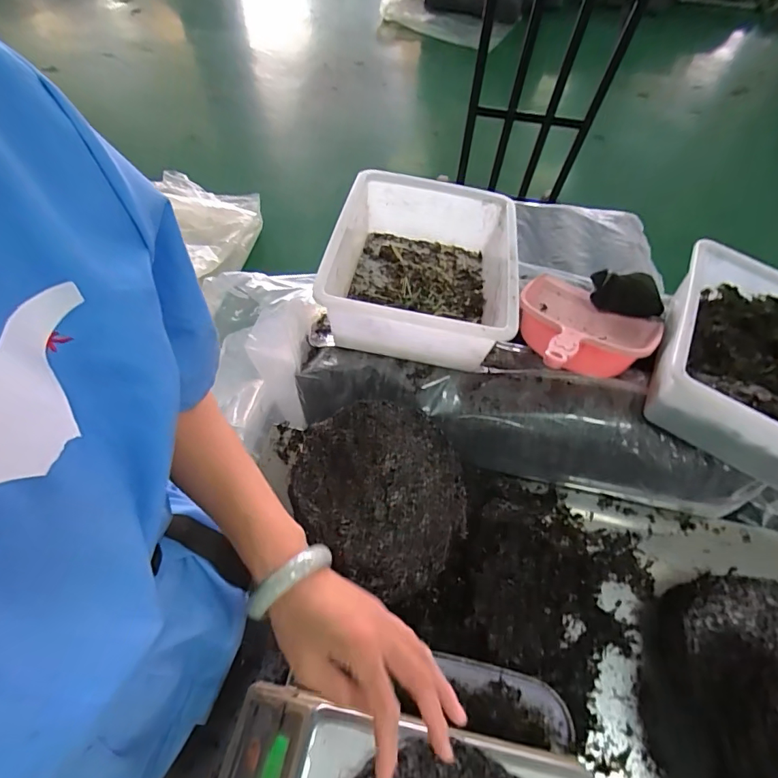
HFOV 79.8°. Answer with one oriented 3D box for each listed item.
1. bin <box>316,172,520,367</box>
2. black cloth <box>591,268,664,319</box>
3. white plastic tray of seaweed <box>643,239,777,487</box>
[{"bbox_3d":[0.055,-0.197,0.751,0.281,0.132,0.351,8,57,2],"label":"bin"},{"bbox_3d":[0.396,-0.160,0.773,0.123,0.052,0.055,16,58,7],"label":"black cloth"},{"bbox_3d":[0.545,-0.045,0.674,0.267,0.108,0.331,27,60,14],"label":"white plastic tray of seaweed"}]

